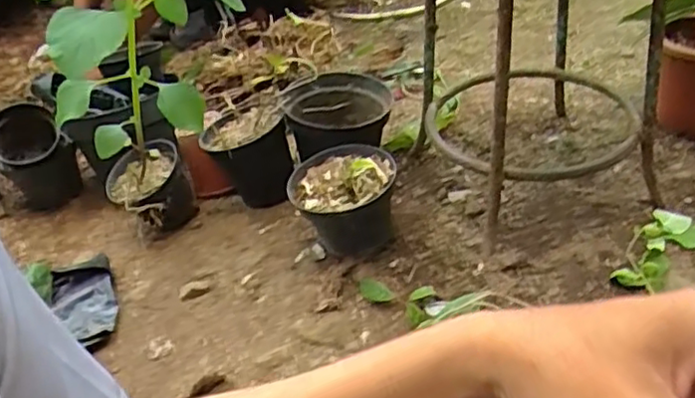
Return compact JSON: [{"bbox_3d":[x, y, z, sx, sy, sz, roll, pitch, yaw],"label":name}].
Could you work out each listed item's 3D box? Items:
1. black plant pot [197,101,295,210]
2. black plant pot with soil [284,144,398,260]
[{"bbox_3d":[-0.158,-0.068,1.061,0.131,0.133,0.128,-12,42,-6],"label":"black plant pot"},{"bbox_3d":[-0.007,0.009,0.925,0.138,0.123,0.134,-4,42,3],"label":"black plant pot with soil"}]

